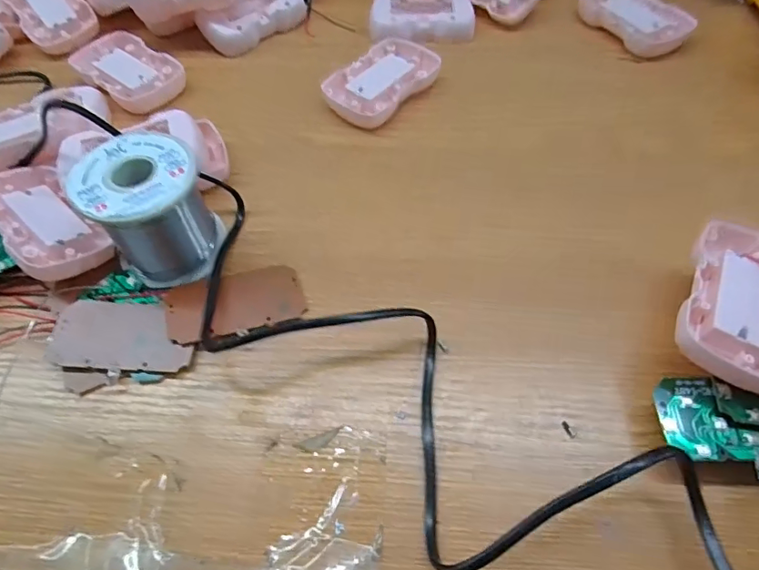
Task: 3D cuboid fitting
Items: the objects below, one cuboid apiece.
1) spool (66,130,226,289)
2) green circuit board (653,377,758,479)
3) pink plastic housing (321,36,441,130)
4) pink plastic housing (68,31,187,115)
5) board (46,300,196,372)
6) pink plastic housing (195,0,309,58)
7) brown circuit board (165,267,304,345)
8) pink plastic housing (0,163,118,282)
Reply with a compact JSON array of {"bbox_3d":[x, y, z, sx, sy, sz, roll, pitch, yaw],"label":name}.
[{"bbox_3d":[-0.123,-0.040,0.279,0.058,0.057,0.061,-34,63,-19],"label":"spool"},{"bbox_3d":[0.162,0.062,0.223,0.071,0.005,0.038,7,64,13],"label":"green circuit board"},{"bbox_3d":[0.004,-0.153,0.379,0.055,0.014,0.088,34,64,21],"label":"pink plastic housing"},{"bbox_3d":[-0.196,-0.166,0.393,0.093,0.016,0.052,35,65,21],"label":"pink plastic housing"},{"bbox_3d":[-0.136,0.028,0.272,0.075,0.008,0.037,4,58,4],"label":"board"},{"bbox_3d":[-0.107,-0.228,0.424,0.087,0.023,0.051,-38,94,-19],"label":"pink plastic housing"},{"bbox_3d":[-0.079,0.010,0.280,0.072,0.009,0.037,-12,58,-7],"label":"brown circuit board"},{"bbox_3d":[-0.201,-0.037,0.301,0.049,0.017,0.088,-31,66,-37],"label":"pink plastic housing"}]

